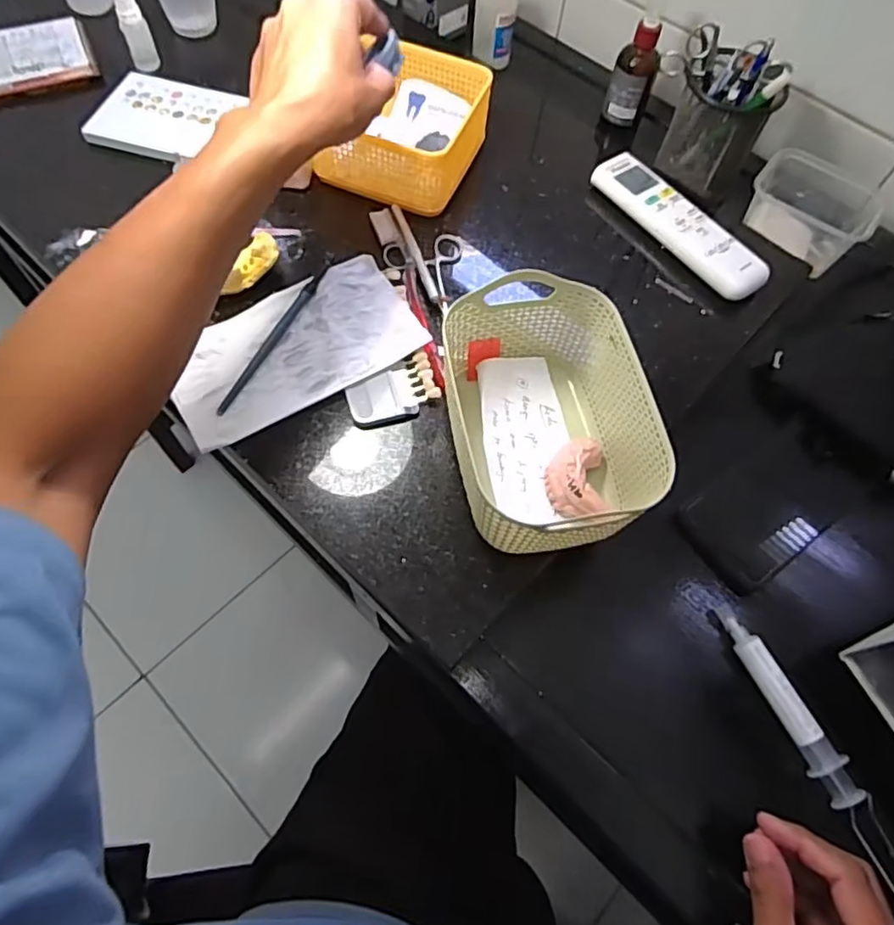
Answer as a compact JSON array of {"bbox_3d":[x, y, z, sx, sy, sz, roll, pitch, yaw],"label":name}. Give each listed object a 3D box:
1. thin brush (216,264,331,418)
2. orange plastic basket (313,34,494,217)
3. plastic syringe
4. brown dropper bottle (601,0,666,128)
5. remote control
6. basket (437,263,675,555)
[{"bbox_3d":[-0.134,-0.099,0.466,0.010,0.007,0.151,25,65,9],"label":"thin brush"},{"bbox_3d":[-0.030,-0.301,0.536,0.122,0.052,0.145,24,65,8],"label":"orange plastic basket"},{"bbox_3d":[0.215,0.149,0.381,0.021,0.012,0.126,-19,67,-12],"label":"plastic syringe"},{"bbox_3d":[0.188,-0.391,0.590,0.043,0.108,0.040,21,65,7],"label":"brown dropper bottle"},{"bbox_3d":[0.202,-0.209,0.533,0.046,0.024,0.178,-33,70,-17],"label":"remote control"},{"bbox_3d":[0.065,-0.029,0.400,0.119,0.078,0.169,-10,65,-8],"label":"basket"}]

